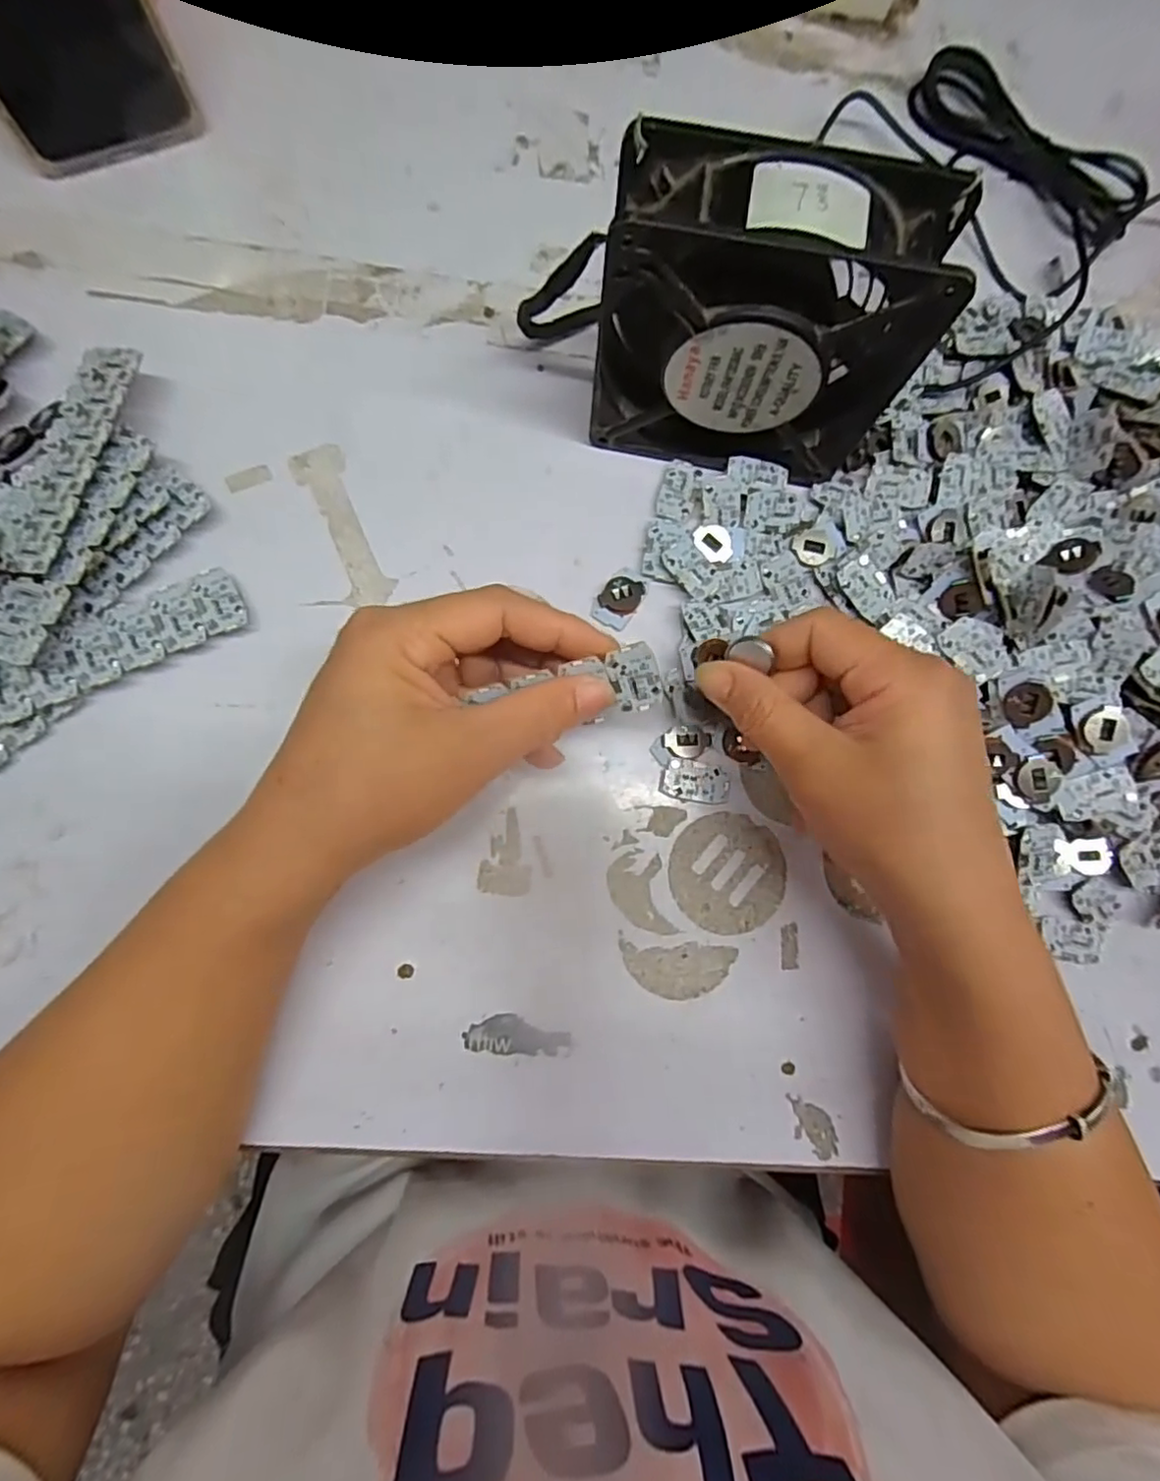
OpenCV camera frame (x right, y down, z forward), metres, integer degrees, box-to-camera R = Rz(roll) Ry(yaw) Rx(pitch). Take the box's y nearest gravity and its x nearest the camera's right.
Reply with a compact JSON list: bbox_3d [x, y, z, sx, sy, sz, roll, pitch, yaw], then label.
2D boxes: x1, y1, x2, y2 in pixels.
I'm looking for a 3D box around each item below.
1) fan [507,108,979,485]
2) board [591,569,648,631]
[{"bbox_3d":[0.064,-0.164,0.259,0.132,0.120,0.045,9,82,-4],"label":"fan"},{"bbox_3d":[0.020,-0.068,0.301,0.019,0.004,0.030,29,81,-1],"label":"board"}]

